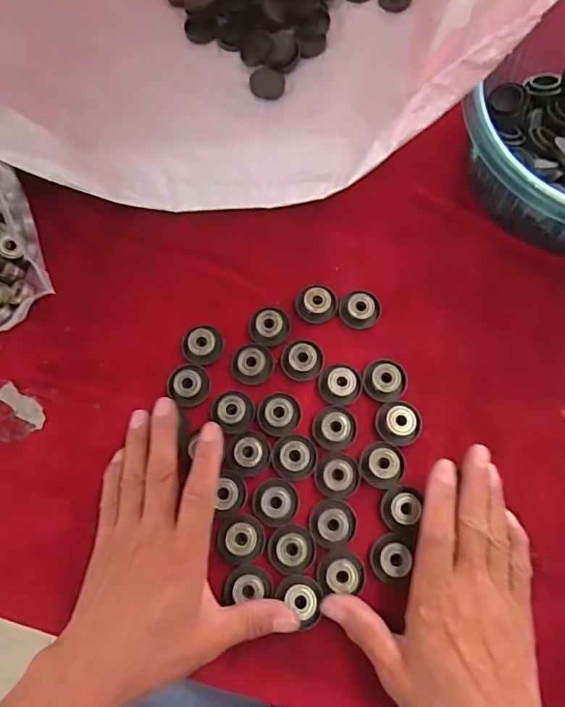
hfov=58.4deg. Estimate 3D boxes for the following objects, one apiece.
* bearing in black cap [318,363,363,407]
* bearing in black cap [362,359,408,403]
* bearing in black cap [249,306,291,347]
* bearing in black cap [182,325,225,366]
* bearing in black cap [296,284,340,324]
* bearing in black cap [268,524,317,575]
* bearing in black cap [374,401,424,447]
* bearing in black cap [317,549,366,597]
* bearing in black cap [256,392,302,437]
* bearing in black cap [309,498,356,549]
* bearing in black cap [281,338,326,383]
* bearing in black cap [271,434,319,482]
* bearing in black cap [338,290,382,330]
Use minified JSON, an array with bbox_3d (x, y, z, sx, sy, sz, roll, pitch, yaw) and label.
[{"bbox_3d":[0.044,0.023,0.386,0.033,0.009,0.031,-1,73,2],"label":"bearing in black cap"},{"bbox_3d":[0.079,0.020,0.385,0.033,0.012,0.031,-1,73,2],"label":"bearing in black cap"},{"bbox_3d":[-0.010,-0.022,0.402,0.029,0.013,0.029,-1,73,2],"label":"bearing in black cap"},{"bbox_3d":[-0.062,-0.007,0.398,0.032,0.014,0.029,-34,75,-8],"label":"bearing in black cap"},{"bbox_3d":[0.028,-0.040,0.405,0.032,0.013,0.028,-25,74,-6],"label":"bearing in black cap"},{"bbox_3d":[0.006,0.136,0.352,0.032,0.008,0.032,-1,73,2],"label":"bearing in black cap"},{"bbox_3d":[0.087,0.051,0.375,0.033,0.010,0.033,-1,73,2],"label":"bearing in black cap"},{"bbox_3d":[0.040,0.149,0.345,0.031,0.007,0.027,-1,73,2],"label":"bearing in black cap"},{"bbox_3d":[-0.002,0.045,0.380,0.032,0.009,0.032,-1,73,2],"label":"bearing in black cap"},{"bbox_3d":[0.036,0.120,0.355,0.032,0.007,0.032,-1,73,2],"label":"bearing in black cap"},{"bbox_3d":[0.016,0.004,0.393,0.032,0.012,0.032,-1,73,2],"label":"bearing in black cap"},{"bbox_3d":[0.009,0.076,0.370,0.033,0.008,0.032,-1,73,2],"label":"bearing in black cap"},{"bbox_3d":[0.063,-0.036,0.404,0.032,0.009,0.031,-1,73,2],"label":"bearing in black cap"}]

